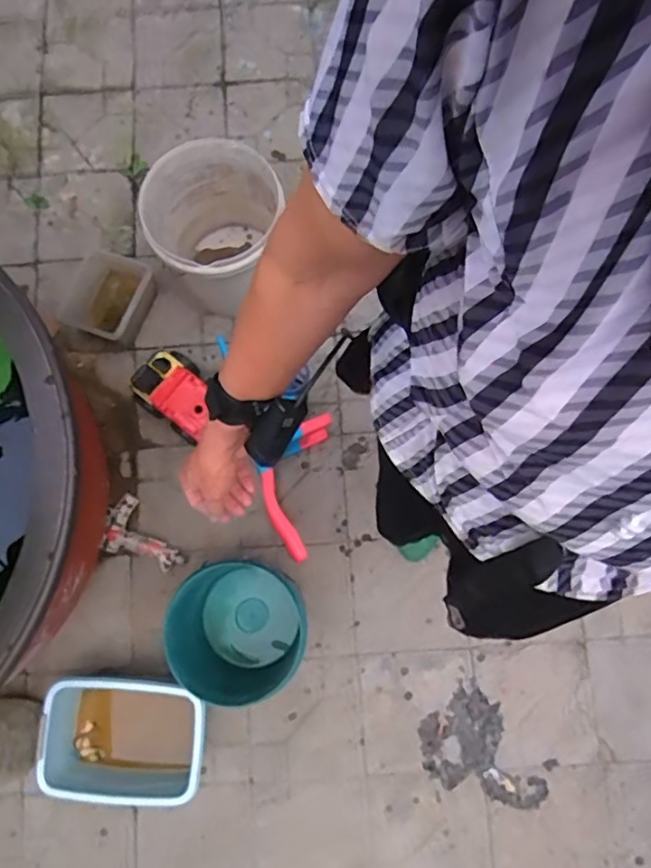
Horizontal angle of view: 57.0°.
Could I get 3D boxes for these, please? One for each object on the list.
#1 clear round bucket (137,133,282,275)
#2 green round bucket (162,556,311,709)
[{"bbox_3d":[-0.227,-0.453,1.358,0.300,0.294,0.283,0,79,2],"label":"clear round bucket"},{"bbox_3d":[-0.168,0.405,1.245,0.251,0.269,0.245,0,79,2],"label":"green round bucket"}]

